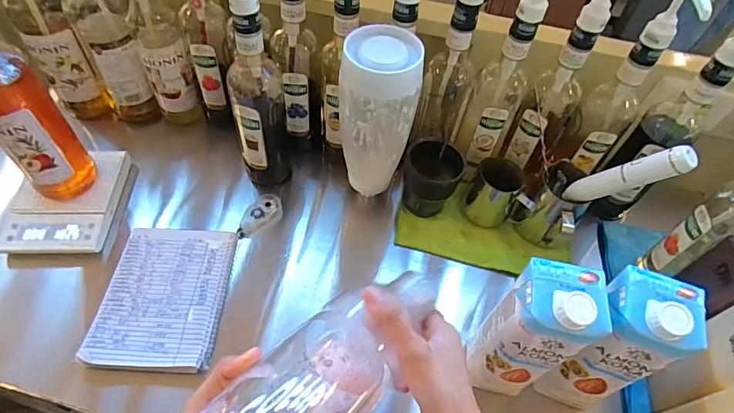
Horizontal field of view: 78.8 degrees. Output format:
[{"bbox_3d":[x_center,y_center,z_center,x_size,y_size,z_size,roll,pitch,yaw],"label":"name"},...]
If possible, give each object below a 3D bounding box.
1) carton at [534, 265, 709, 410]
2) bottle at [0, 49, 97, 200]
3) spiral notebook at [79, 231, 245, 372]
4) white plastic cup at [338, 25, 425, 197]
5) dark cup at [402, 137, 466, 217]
[{"bbox_3d":[0.251,0.145,0.474,0.081,0.217,0.075,18,55,8],"label":"carton"},{"bbox_3d":[-0.423,-0.144,0.502,0.079,0.388,0.069,-17,57,-16],"label":"bottle"},{"bbox_3d":[-0.271,0.116,0.603,0.156,0.024,0.201,3,54,-3],"label":"spiral notebook"},{"bbox_3d":[0.010,-0.112,0.614,0.097,0.244,0.085,-2,54,-6],"label":"white plastic cup"},{"bbox_3d":[0.099,-0.046,0.687,0.083,0.114,0.080,2,54,-3],"label":"dark cup"}]

